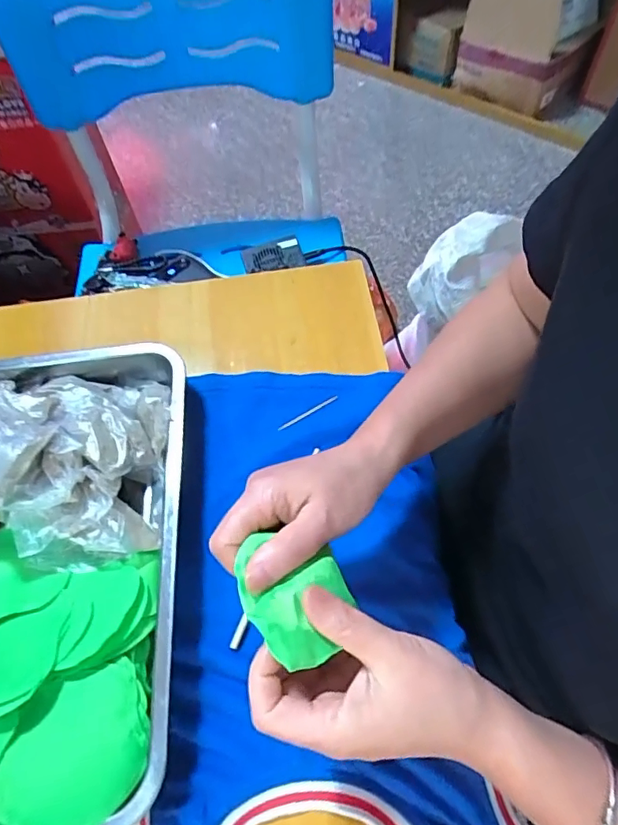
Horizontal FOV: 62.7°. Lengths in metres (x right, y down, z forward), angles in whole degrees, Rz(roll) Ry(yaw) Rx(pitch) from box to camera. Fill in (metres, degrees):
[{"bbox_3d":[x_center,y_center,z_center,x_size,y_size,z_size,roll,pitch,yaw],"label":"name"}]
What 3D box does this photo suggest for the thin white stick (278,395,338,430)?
[{"bbox_3d":[-0.001,0.000,0.461,0.062,0.004,0.004,-29,62,-13],"label":"thin white stick"}]

